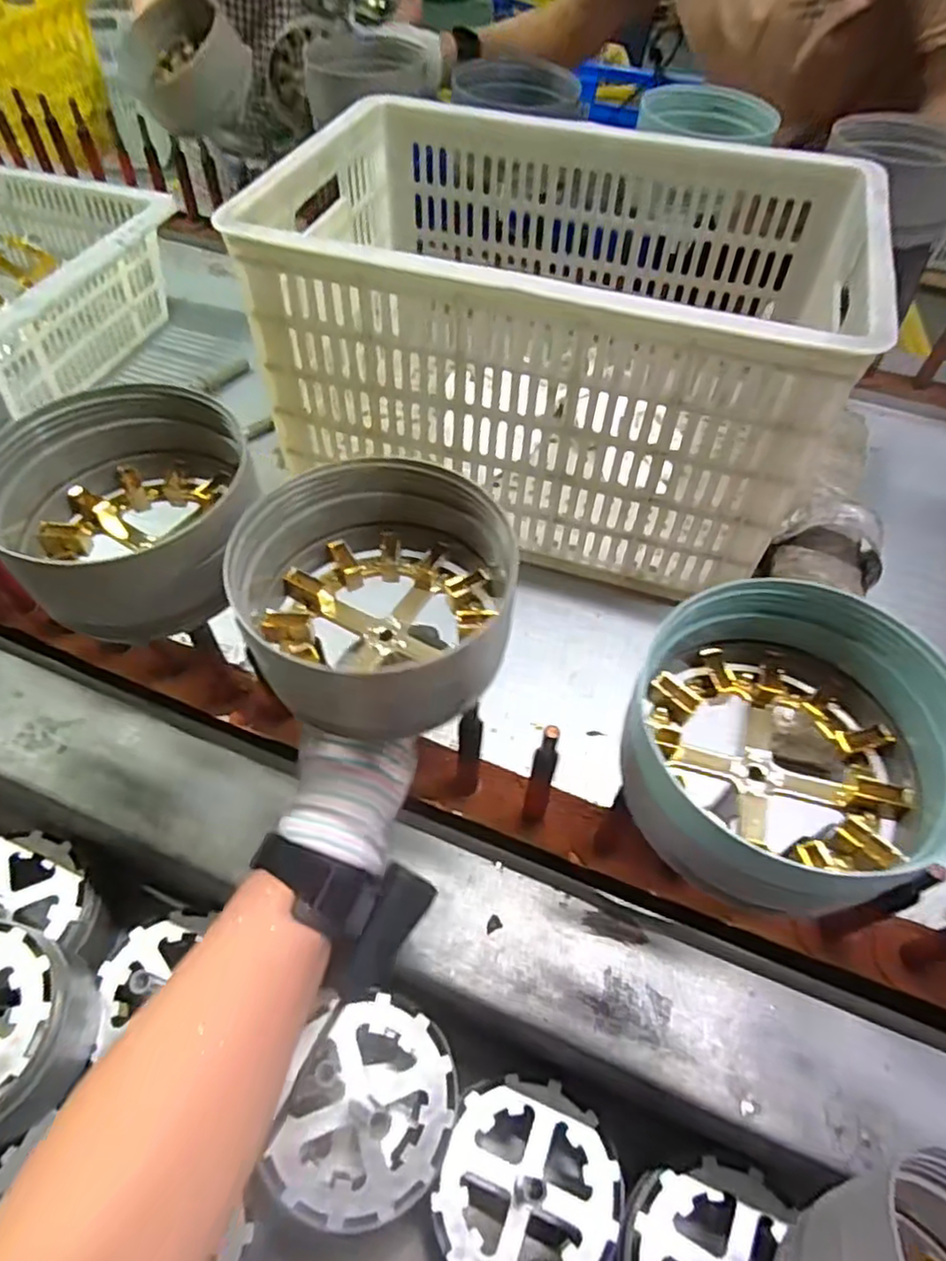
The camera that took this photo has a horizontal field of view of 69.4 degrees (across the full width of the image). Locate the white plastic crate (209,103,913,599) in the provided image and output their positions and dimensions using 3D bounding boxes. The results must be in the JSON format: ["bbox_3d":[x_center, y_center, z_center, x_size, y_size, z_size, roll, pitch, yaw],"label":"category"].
[{"bbox_3d":[0.075,-0.263,0.630,0.467,0.252,0.312,13,54,11],"label":"white plastic crate"}]

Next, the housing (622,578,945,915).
[{"bbox_3d":[0.143,0.049,0.314,0.130,0.078,0.144,1,53,3],"label":"housing"}]

